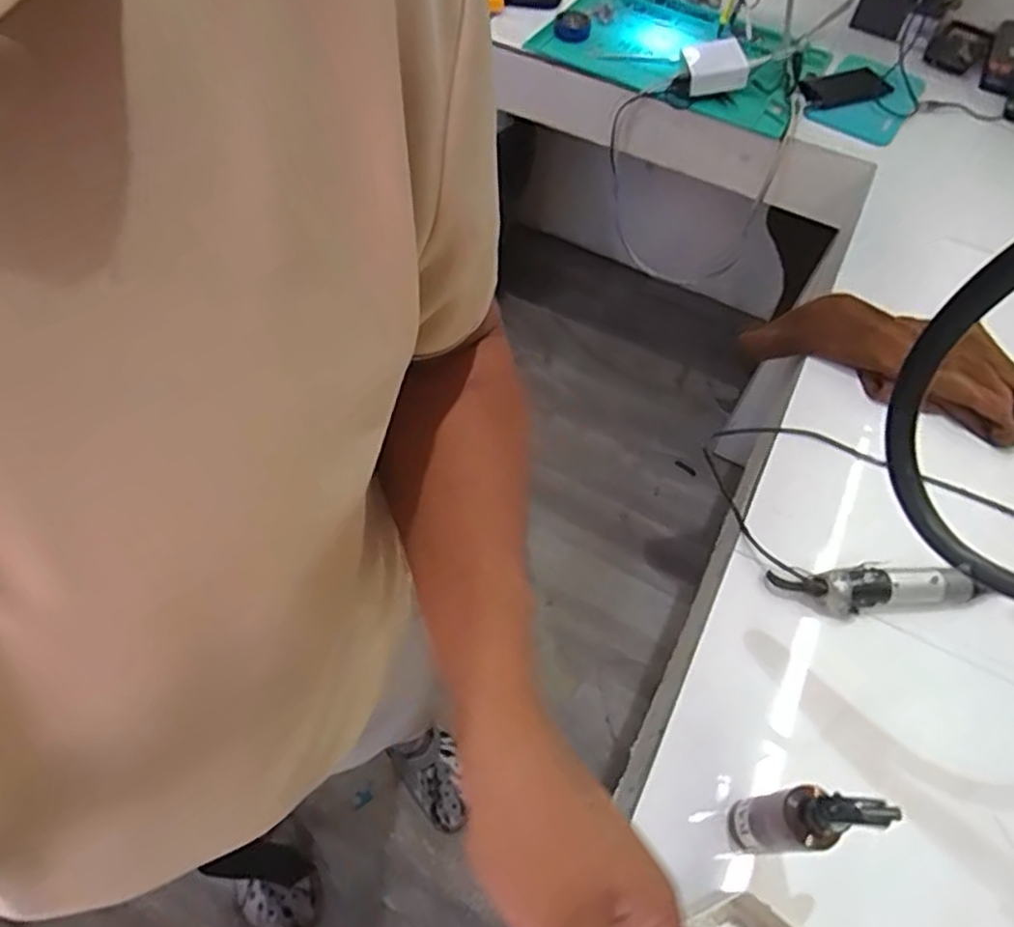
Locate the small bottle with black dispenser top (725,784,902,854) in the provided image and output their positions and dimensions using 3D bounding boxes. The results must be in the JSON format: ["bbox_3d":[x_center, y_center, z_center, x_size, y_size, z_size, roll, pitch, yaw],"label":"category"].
[{"bbox_3d":[0.195,0.242,0.457,0.039,0.177,0.036,-5,58,-6],"label":"small bottle with black dispenser top"}]

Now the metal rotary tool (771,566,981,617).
[{"bbox_3d":[0.336,0.117,0.613,0.177,0.034,0.039,3,57,-1],"label":"metal rotary tool"}]

